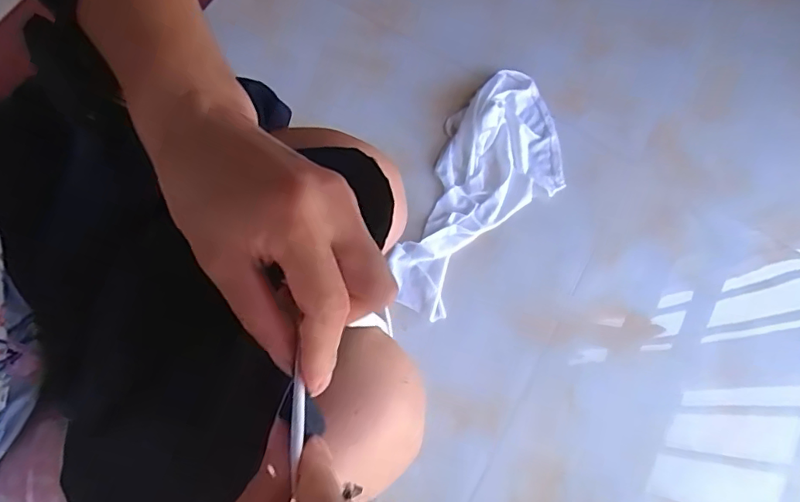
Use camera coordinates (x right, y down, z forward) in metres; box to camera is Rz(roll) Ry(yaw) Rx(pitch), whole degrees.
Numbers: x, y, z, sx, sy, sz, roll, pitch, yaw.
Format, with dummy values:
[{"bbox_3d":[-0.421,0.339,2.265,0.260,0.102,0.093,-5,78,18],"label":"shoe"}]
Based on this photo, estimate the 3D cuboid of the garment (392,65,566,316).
[{"bbox_3d":[0.139,-0.107,0.864,0.214,0.063,0.463,31,74,5],"label":"garment"}]

